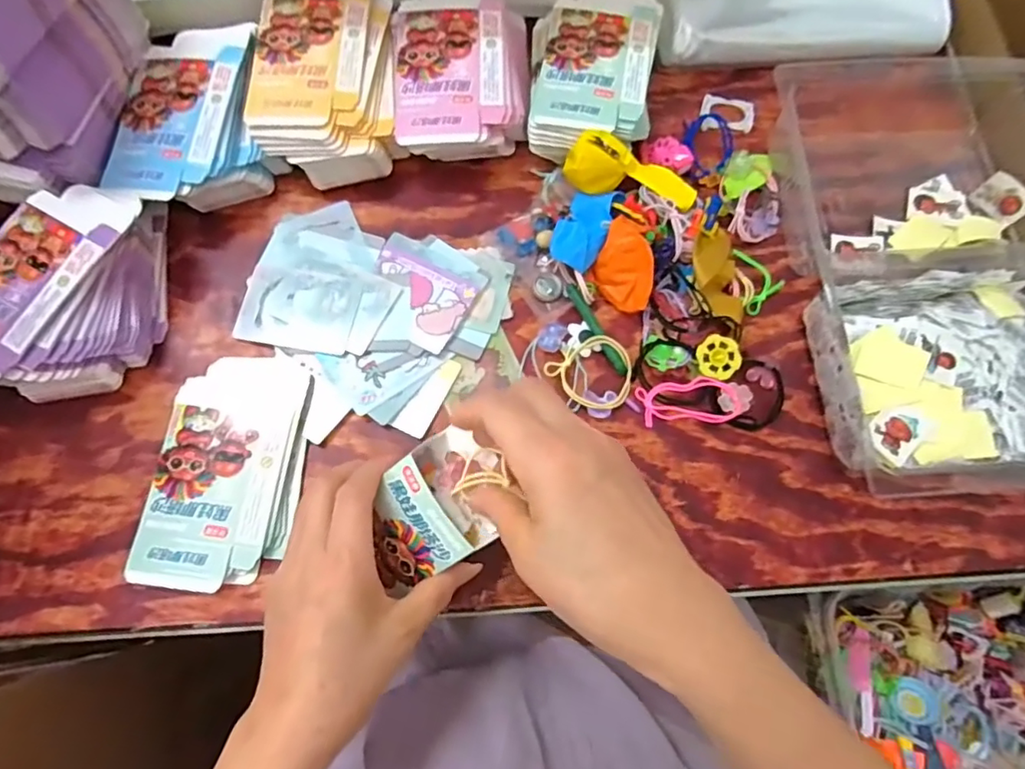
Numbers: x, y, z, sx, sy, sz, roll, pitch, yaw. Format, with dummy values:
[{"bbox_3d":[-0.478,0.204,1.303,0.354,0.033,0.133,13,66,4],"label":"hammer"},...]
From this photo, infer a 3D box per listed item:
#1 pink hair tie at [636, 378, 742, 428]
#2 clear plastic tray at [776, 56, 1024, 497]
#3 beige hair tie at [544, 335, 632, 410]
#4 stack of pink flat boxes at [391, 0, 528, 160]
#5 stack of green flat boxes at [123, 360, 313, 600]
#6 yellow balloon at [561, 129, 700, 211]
[{"bbox_3d":[0.129,0.013,0.411,0.071,0.011,0.031,-3,75,-2],"label":"pink hair tie"},{"bbox_3d":[0.322,-0.109,0.427,0.216,0.049,0.373,-3,75,-2],"label":"clear plastic tray"},{"bbox_3d":[0.061,-0.007,0.414,0.059,0.010,0.055,0,75,-1],"label":"beige hair tie"},{"bbox_3d":[-0.041,-0.253,0.462,0.109,0.043,0.149,-3,75,-2],"label":"stack of pink flat boxes"},{"bbox_3d":[-0.200,0.057,0.391,0.086,0.013,0.158,7,75,1],"label":"stack of green flat boxes"},{"bbox_3d":[0.092,-0.163,0.438,0.107,0.031,0.037,9,74,-18],"label":"yellow balloon"}]

